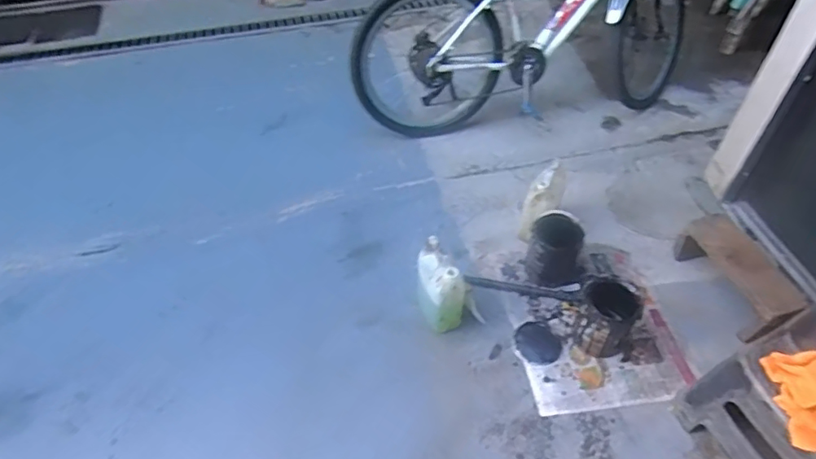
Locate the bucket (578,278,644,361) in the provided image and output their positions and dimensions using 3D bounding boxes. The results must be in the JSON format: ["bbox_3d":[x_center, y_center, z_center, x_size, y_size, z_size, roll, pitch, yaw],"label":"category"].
[{"bbox_3d":[0.601,0.276,1.686,0.174,0.212,0.159,2,48,-2],"label":"bucket"}]

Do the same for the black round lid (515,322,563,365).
[{"bbox_3d":[0.414,0.360,1.741,0.129,0.009,0.144,-25,54,-23],"label":"black round lid"}]

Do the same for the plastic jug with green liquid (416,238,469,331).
[{"bbox_3d":[0.090,0.179,1.706,0.114,0.234,0.183,-26,53,-22],"label":"plastic jug with green liquid"}]

